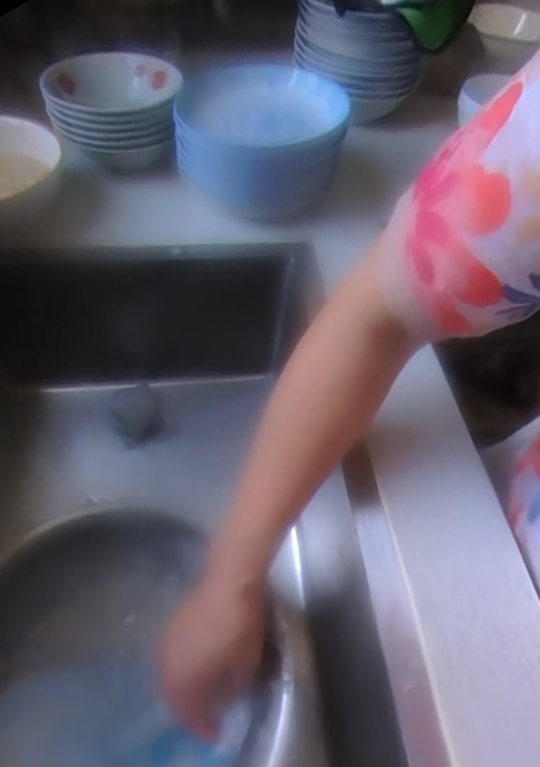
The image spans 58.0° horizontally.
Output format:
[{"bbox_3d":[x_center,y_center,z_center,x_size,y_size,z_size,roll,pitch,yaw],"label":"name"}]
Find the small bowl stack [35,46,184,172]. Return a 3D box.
[{"bbox_3d":[-0.170,-0.307,0.551,0.141,0.079,0.129,5,49,-1],"label":"small bowl stack"}]

